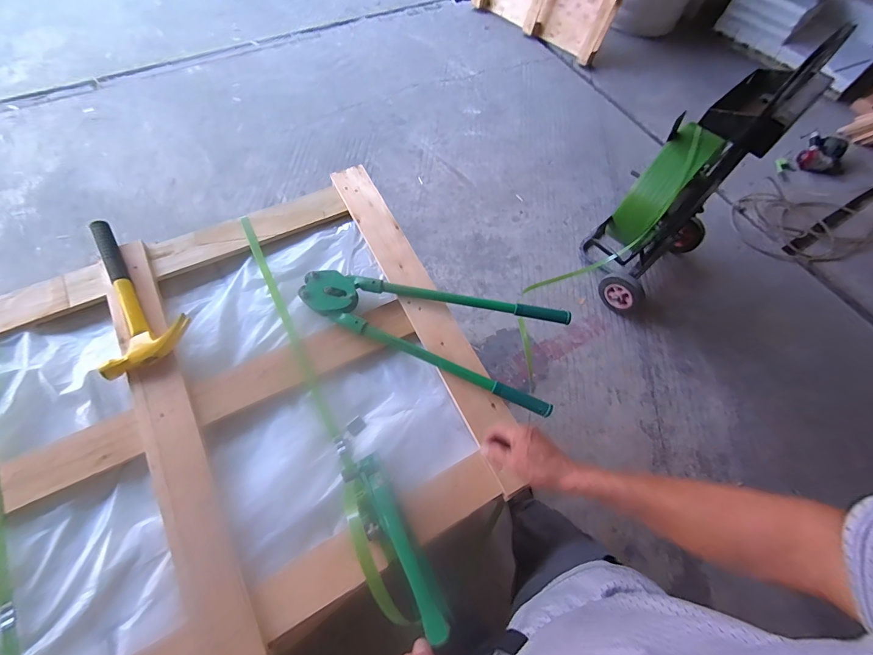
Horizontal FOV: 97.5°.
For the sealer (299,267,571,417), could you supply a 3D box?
[{"bbox_3d":[-0.010,-0.019,0.727,0.505,0.042,0.191,20,63,5],"label":"sealer"}]

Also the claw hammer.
[{"bbox_3d":[-0.568,-0.063,0.680,0.139,0.035,0.319,-36,71,-20],"label":"claw hammer"}]

